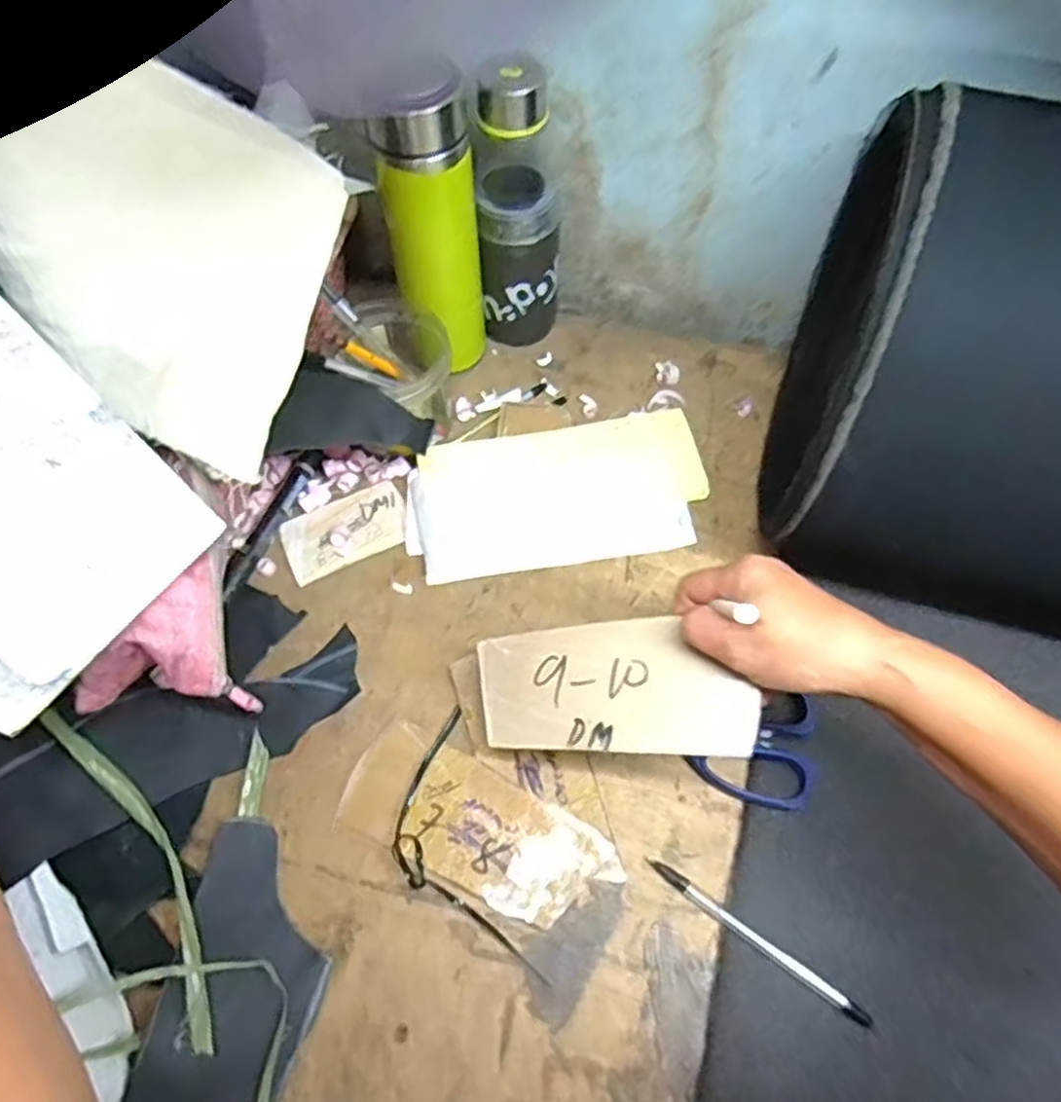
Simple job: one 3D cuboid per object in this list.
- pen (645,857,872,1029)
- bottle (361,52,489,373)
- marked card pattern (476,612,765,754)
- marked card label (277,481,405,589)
[{"bbox_3d":[0.130,0.224,0.429,0.139,0.007,0.008,33,68,16],"label":"pen"},{"bbox_3d":[-0.067,-0.219,0.534,0.063,0.223,0.057,-8,63,-4],"label":"bottle"},{"bbox_3d":[0.040,0.075,0.412,0.161,0.009,0.071,-8,67,28],"label":"marked card pattern"},{"bbox_3d":[-0.137,-0.016,0.551,0.091,0.010,0.052,-25,66,-12],"label":"marked card label"}]

